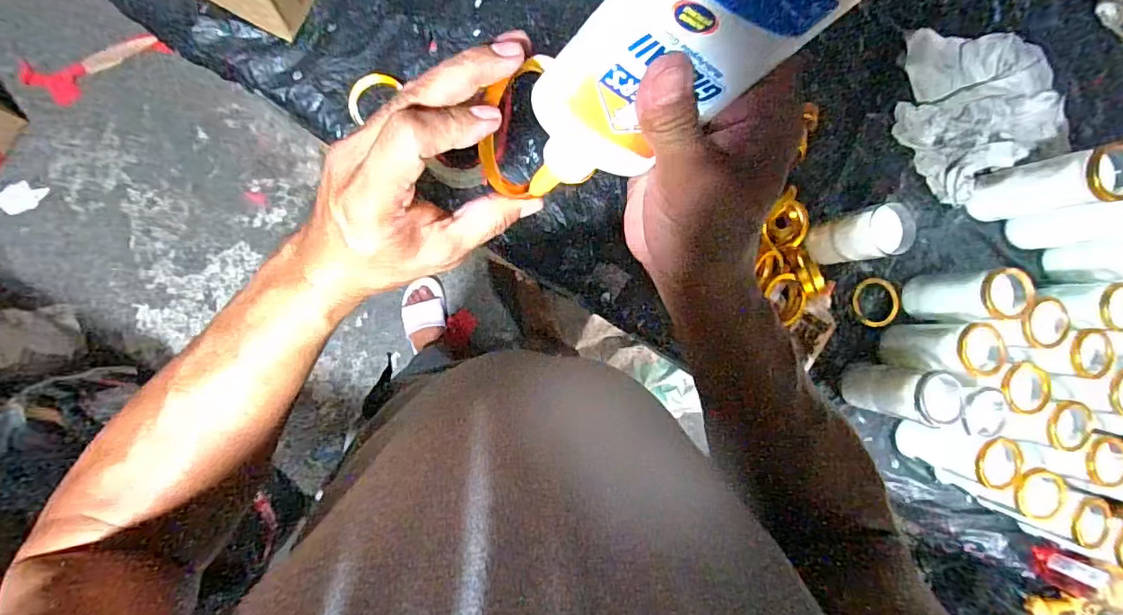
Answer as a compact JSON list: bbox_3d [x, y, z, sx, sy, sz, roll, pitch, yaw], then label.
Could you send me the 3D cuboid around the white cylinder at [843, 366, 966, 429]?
[{"bbox_3d":[0.452,0.112,0.716,0.073,0.152,0.066,11,89,-10],"label":"white cylinder"}]

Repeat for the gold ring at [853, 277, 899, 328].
[{"bbox_3d":[0.464,-0.007,0.776,0.068,0.014,0.073,0,91,-10],"label":"gold ring"}]

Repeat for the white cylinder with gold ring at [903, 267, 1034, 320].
[{"bbox_3d":[0.550,-0.018,0.722,0.068,0.134,0.065,-1,91,-10],"label":"white cylinder with gold ring"}]

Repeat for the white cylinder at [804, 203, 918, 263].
[{"bbox_3d":[0.387,-0.093,0.703,0.072,0.128,0.070,-6,92,-10],"label":"white cylinder"}]

